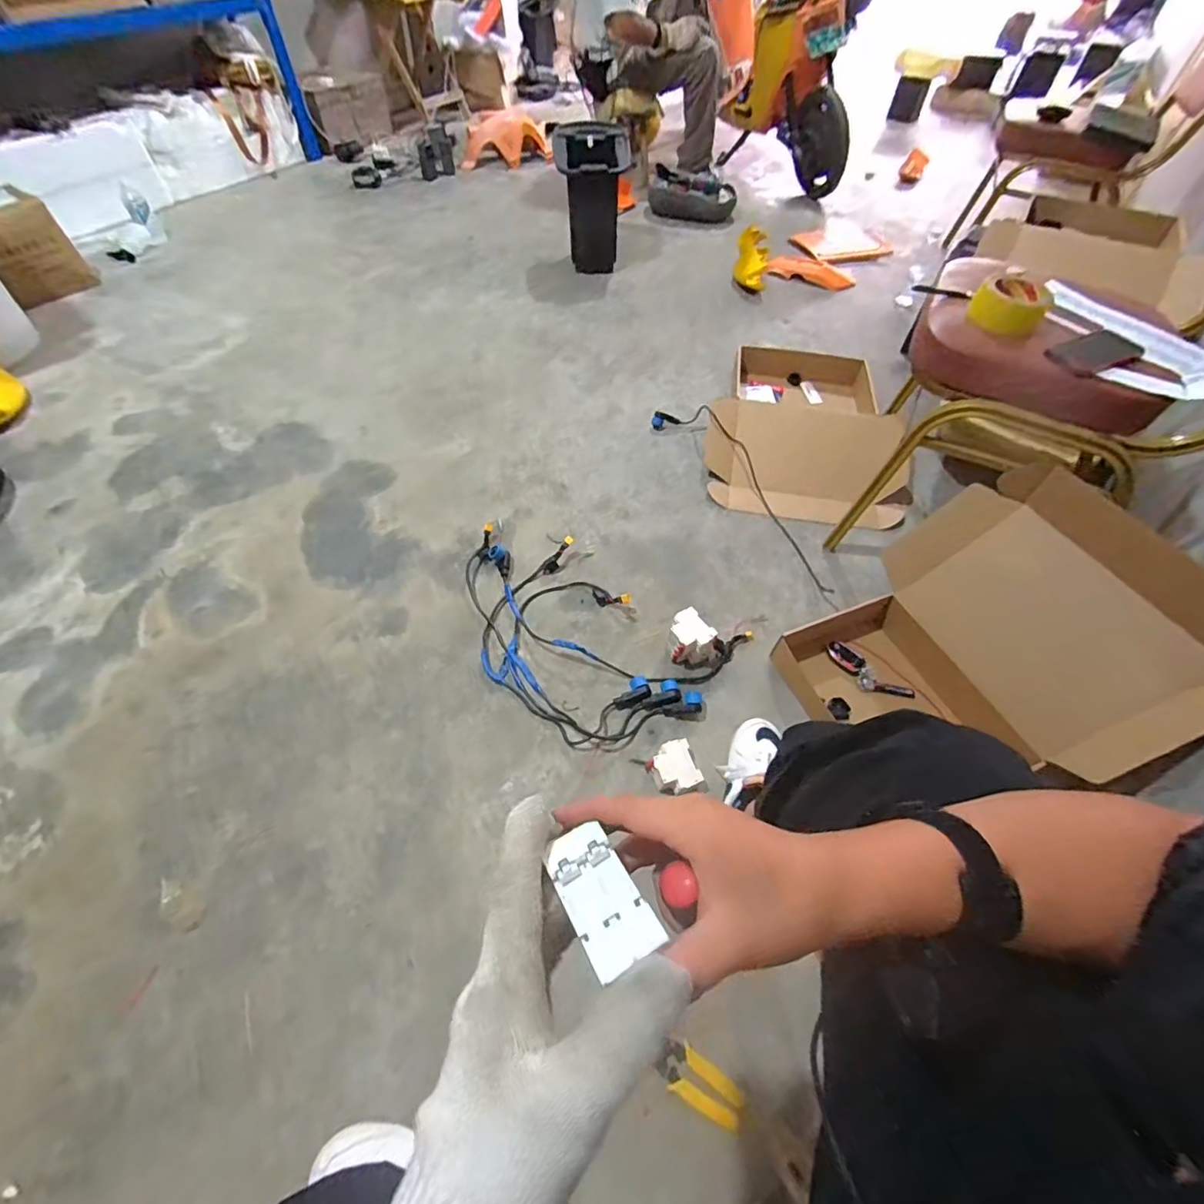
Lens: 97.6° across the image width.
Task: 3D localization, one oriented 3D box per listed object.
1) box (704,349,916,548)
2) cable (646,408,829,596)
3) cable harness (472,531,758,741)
[{"bbox_3d":[0.546,-0.483,1.411,0.522,0.113,0.627,6,55,1],"label":"box"},{"bbox_3d":[0.366,-0.297,1.285,0.147,0.072,0.706,-26,61,-19],"label":"cable"},{"bbox_3d":[-0.049,0.050,1.008,0.557,0.073,0.357,24,58,13],"label":"cable harness"}]

